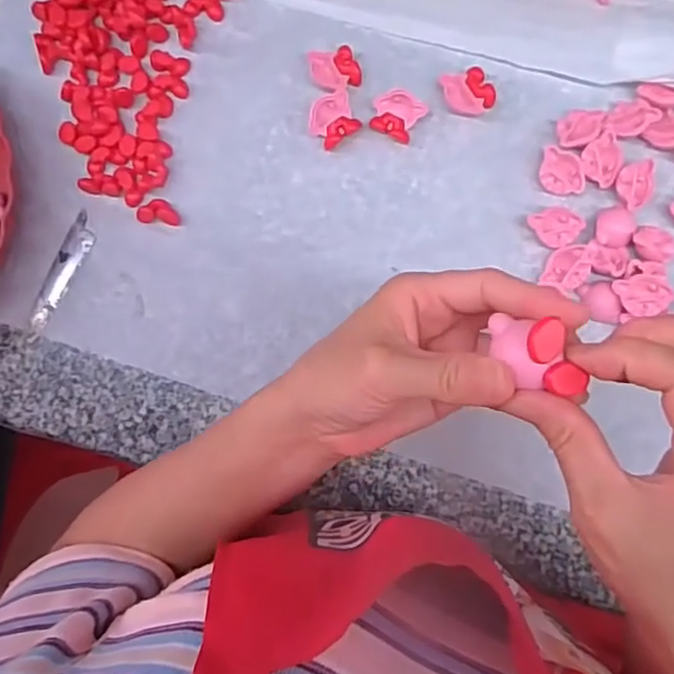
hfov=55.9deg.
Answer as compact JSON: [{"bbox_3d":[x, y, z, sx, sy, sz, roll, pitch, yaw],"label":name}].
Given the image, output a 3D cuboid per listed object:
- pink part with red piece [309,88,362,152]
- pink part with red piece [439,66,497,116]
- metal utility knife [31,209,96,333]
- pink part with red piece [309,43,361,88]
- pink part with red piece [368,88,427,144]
[{"bbox_3d":[-0.003,-0.160,0.469,0.036,0.016,0.031,-32,82,0],"label":"pink part with red piece"},{"bbox_3d":[0.096,-0.178,0.464,0.034,0.011,0.032,-16,82,2],"label":"pink part with red piece"},{"bbox_3d":[-0.209,-0.049,0.482,0.021,0.005,0.094,29,86,7],"label":"metal utility knife"},{"bbox_3d":[-0.002,-0.200,0.472,0.034,0.014,0.039,-24,82,1],"label":"pink part with red piece"},{"bbox_3d":[0.043,-0.162,0.465,0.035,0.015,0.032,32,87,7],"label":"pink part with red piece"}]

